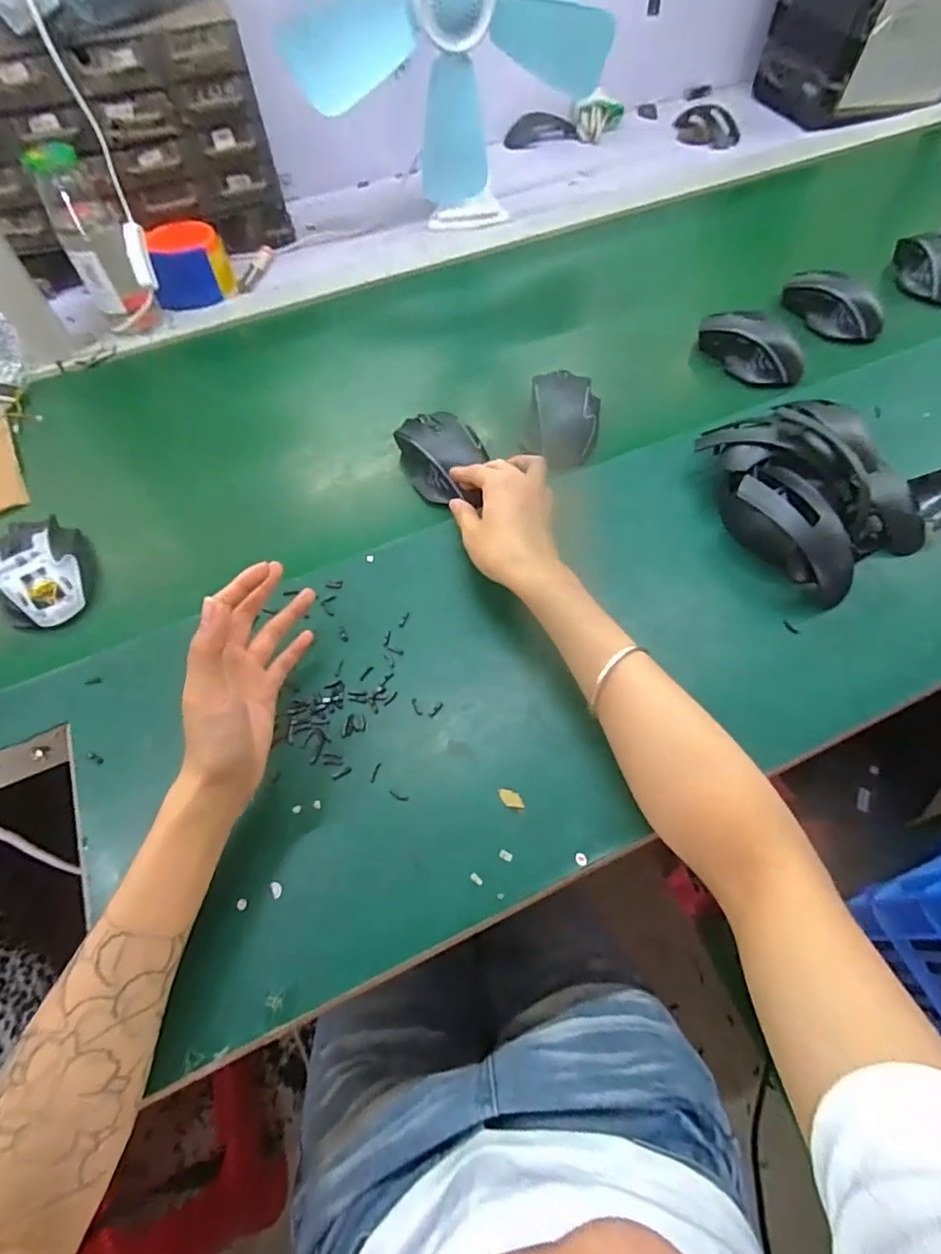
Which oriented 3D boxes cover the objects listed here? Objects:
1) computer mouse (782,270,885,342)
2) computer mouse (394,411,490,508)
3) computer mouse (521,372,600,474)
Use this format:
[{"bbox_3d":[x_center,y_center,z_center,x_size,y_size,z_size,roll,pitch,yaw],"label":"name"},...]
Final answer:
[{"bbox_3d":[0.403,-0.360,0.630,0.050,0.040,0.113,-35,64,-17],"label":"computer mouse"},{"bbox_3d":[-0.025,-0.159,0.529,0.067,0.042,0.106,-29,63,-14],"label":"computer mouse"},{"bbox_3d":[0.089,-0.203,0.548,0.073,0.045,0.104,8,61,7],"label":"computer mouse"}]

